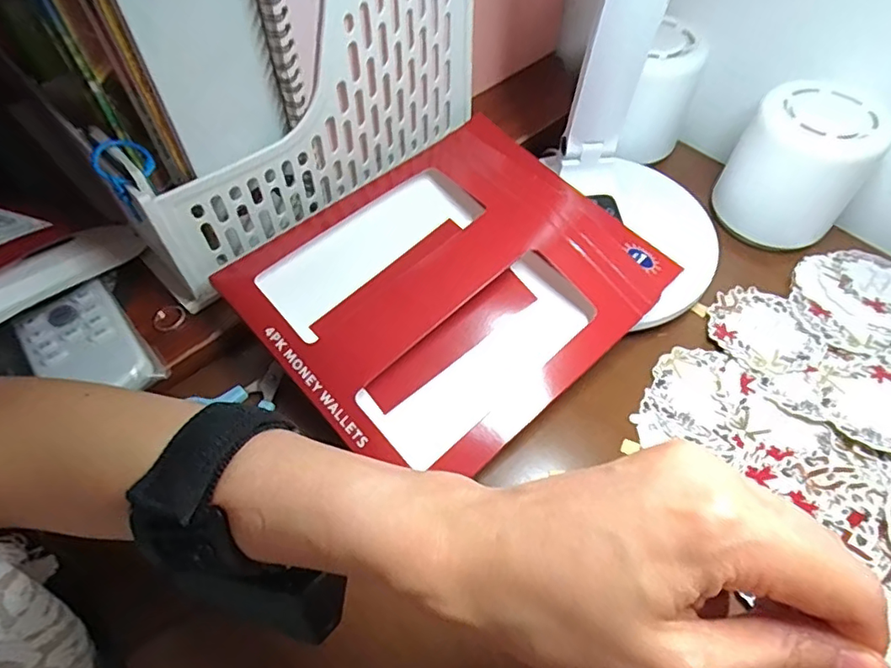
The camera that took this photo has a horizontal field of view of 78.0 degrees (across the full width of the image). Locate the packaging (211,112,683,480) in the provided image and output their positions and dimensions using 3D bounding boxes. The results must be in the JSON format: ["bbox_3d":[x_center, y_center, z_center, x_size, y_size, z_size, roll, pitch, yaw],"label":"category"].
[{"bbox_3d":[0.009,-0.037,0.355,0.236,0.028,0.193,-40,71,-20],"label":"packaging"}]

